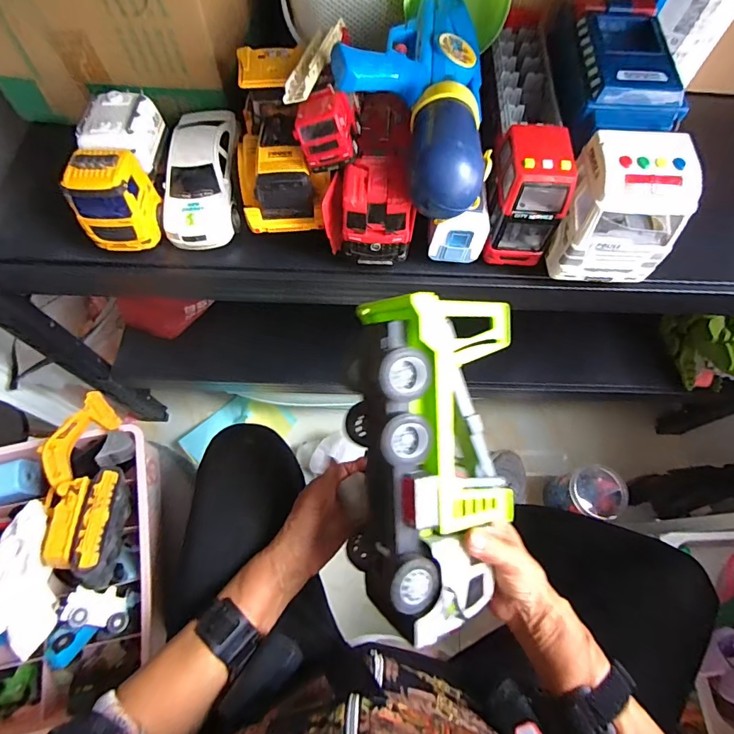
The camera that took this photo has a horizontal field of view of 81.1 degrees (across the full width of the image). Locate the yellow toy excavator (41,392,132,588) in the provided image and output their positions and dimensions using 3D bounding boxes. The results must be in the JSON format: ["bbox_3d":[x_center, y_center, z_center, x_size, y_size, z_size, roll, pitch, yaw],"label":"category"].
[{"bbox_3d":[-0.330,0.136,0.509,0.080,0.068,0.228,-13,67,-8],"label":"yellow toy excavator"}]

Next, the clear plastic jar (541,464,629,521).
[{"bbox_3d":[0.426,0.255,0.841,0.104,0.126,0.097,1,66,-2],"label":"clear plastic jar"}]

